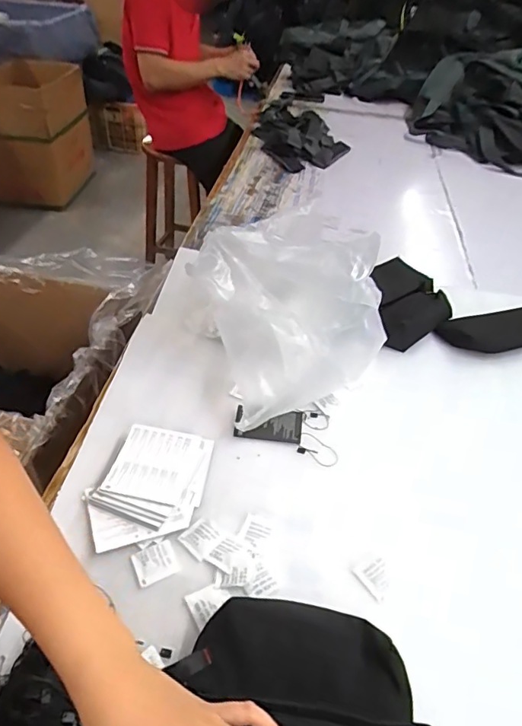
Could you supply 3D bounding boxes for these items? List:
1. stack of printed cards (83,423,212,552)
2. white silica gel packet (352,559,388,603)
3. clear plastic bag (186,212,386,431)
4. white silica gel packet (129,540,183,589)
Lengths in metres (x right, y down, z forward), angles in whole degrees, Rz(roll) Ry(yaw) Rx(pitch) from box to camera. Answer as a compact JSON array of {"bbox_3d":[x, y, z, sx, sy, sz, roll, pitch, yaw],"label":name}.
[{"bbox_3d":[-0.132,0.142,0.586,0.121,0.028,0.152,8,42,3],"label":"stack of printed cards"},{"bbox_3d":[0.122,0.227,0.535,0.033,0.004,0.039,-34,66,-21],"label":"white silica gel packet"},{"bbox_3d":[0.030,-0.064,0.689,0.204,0.221,0.224,-13,45,-19],"label":"clear plastic bag"},{"bbox_3d":[-0.110,0.208,0.526,0.043,0.004,0.040,-14,42,-24],"label":"white silica gel packet"}]

